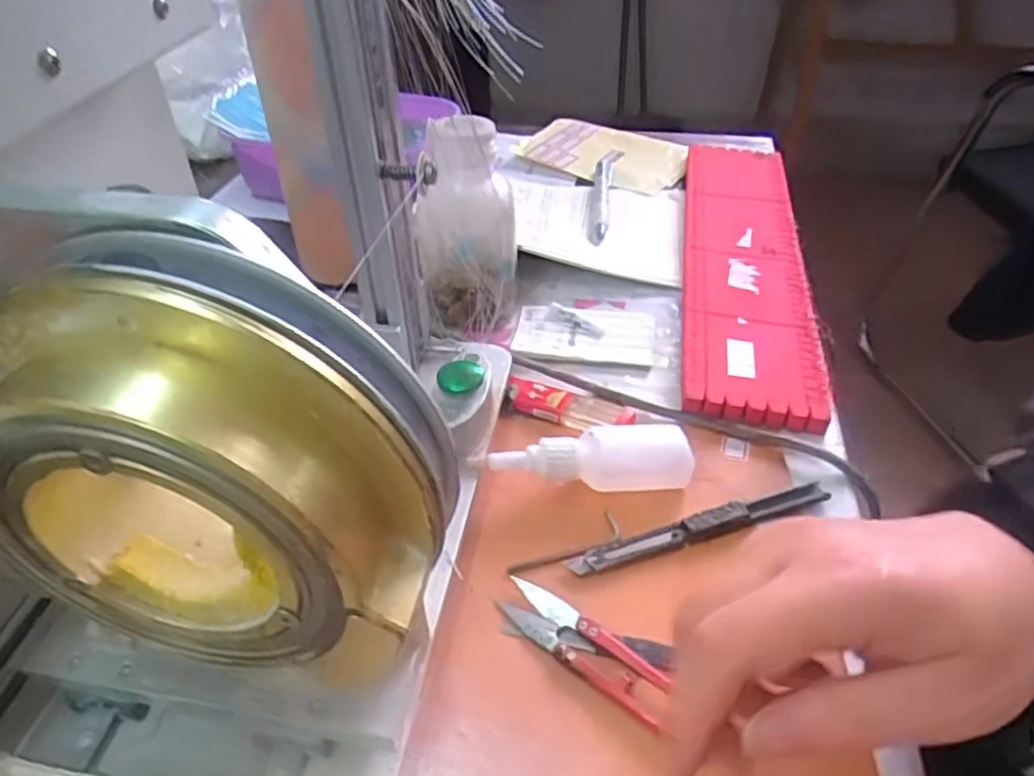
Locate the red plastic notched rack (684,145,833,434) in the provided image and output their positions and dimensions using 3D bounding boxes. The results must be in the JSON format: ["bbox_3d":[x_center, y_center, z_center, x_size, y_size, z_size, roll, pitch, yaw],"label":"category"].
[{"bbox_3d":[0.162,-0.095,0.511,0.083,0.014,0.340,6,42,7],"label":"red plastic notched rack"}]

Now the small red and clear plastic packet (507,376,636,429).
[{"bbox_3d":[0.029,0.010,0.406,0.074,0.007,0.026,14,43,16],"label":"small red and clear plastic packet"}]

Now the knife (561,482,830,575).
[{"bbox_3d":[0.088,0.065,0.344,0.135,0.006,0.015,-13,43,-14],"label":"knife"}]

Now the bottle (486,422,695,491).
[{"bbox_3d":[0.037,0.035,0.364,0.098,0.023,0.031,-4,41,-4],"label":"bottle"}]

